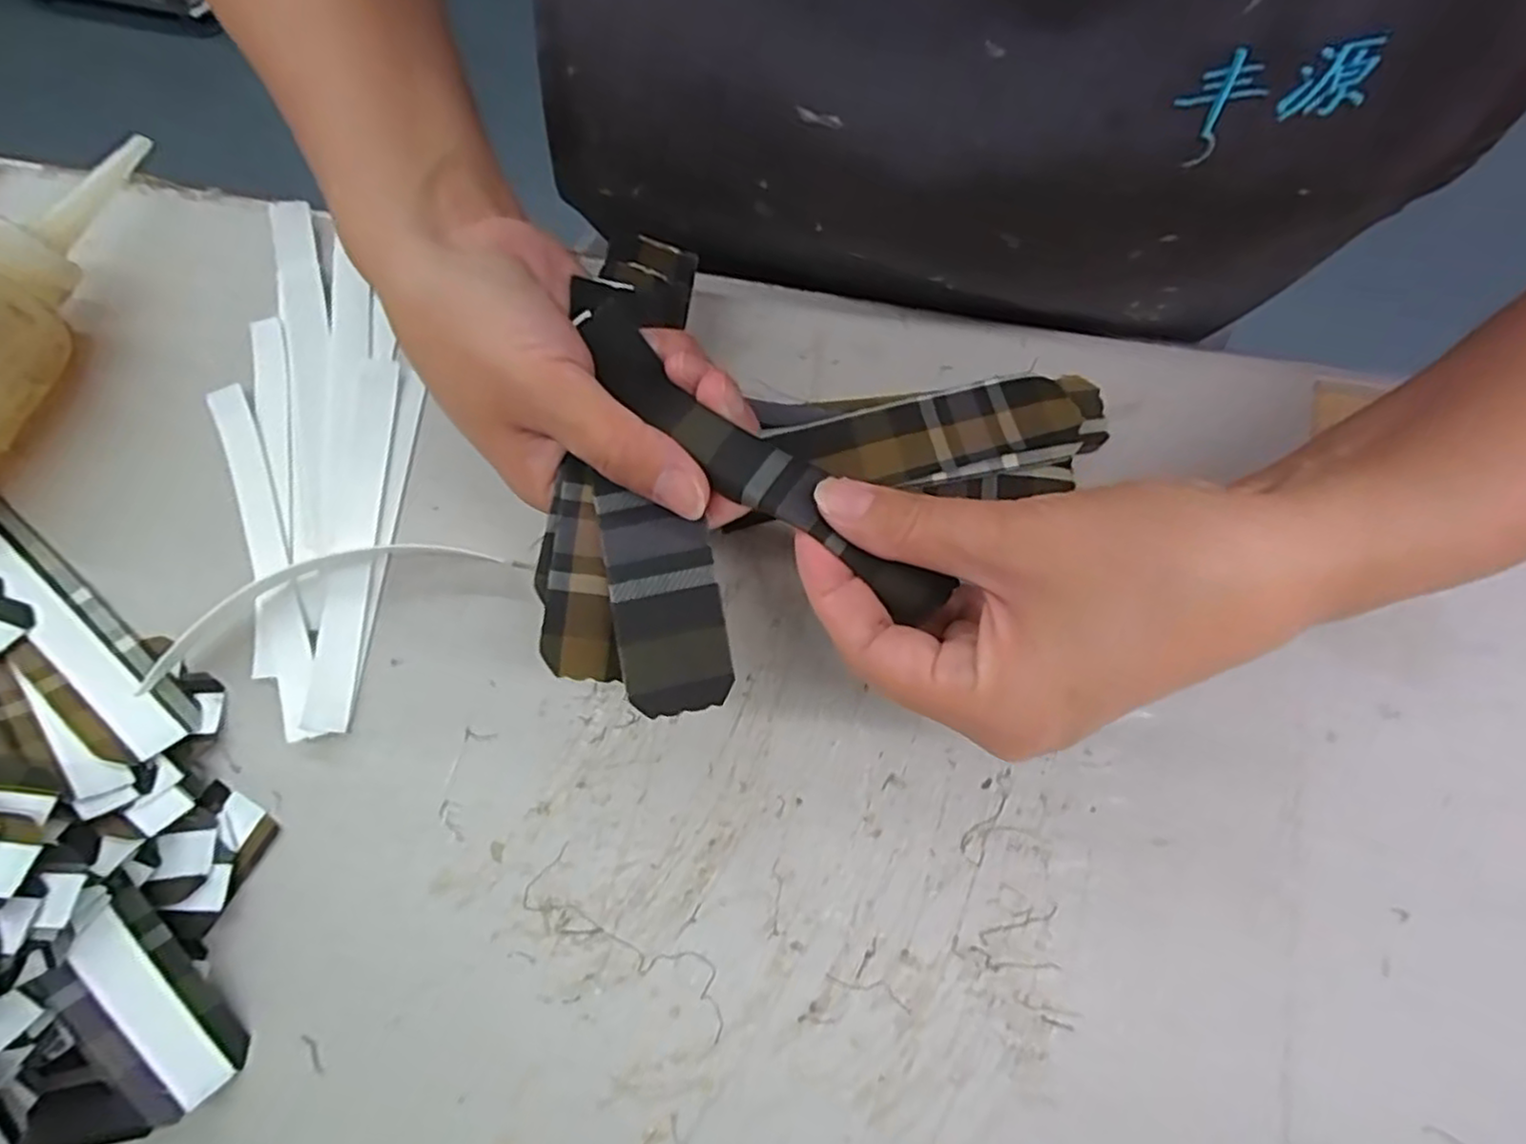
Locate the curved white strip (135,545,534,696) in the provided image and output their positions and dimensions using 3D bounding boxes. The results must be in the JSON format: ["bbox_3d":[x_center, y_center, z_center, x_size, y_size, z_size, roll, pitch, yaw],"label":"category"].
[{"bbox_3d":[-0.160,0.007,0.274,0.138,0.012,0.030,-21,78,-4],"label":"curved white strip"}]

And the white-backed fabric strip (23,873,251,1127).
[{"bbox_3d":[-0.200,0.140,0.238,0.032,0.006,0.072,-36,99,-41],"label":"white-backed fabric strip"}]

